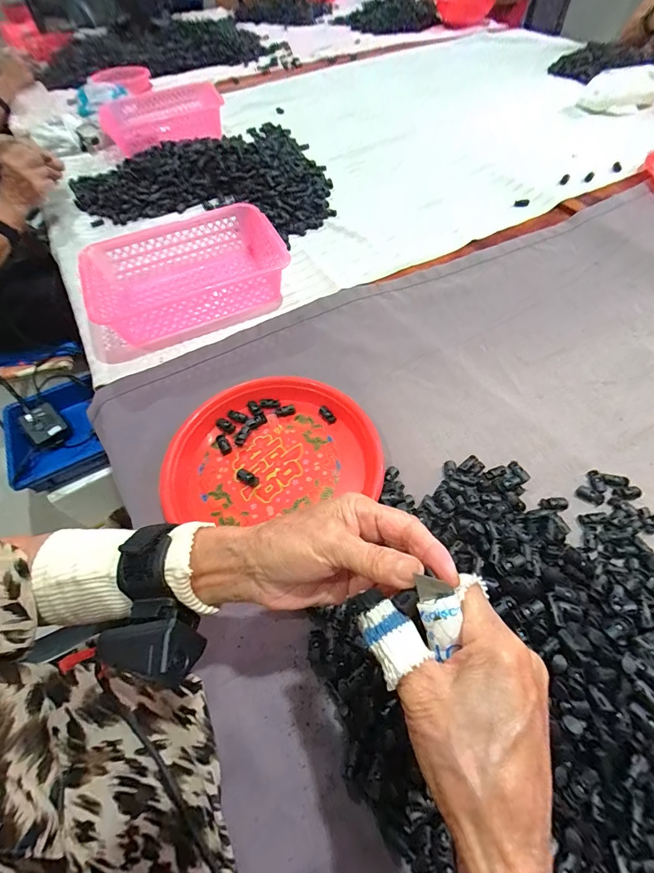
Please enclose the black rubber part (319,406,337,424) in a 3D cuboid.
[{"bbox_3d":[0.001,-0.028,0.507,0.011,0.006,0.027,-41,81,-20],"label":"black rubber part"}]

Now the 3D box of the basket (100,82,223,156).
[{"bbox_3d":[-0.419,-0.824,0.991,0.286,0.068,0.242,-31,60,-15],"label":"basket"}]

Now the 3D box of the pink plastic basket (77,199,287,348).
[{"bbox_3d":[-0.231,-0.273,0.641,0.319,0.072,0.225,-22,59,-10],"label":"pink plastic basket"}]

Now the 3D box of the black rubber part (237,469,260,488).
[{"bbox_3d":[-0.095,0.051,0.461,0.030,0.007,0.015,29,64,20],"label":"black rubber part"}]

